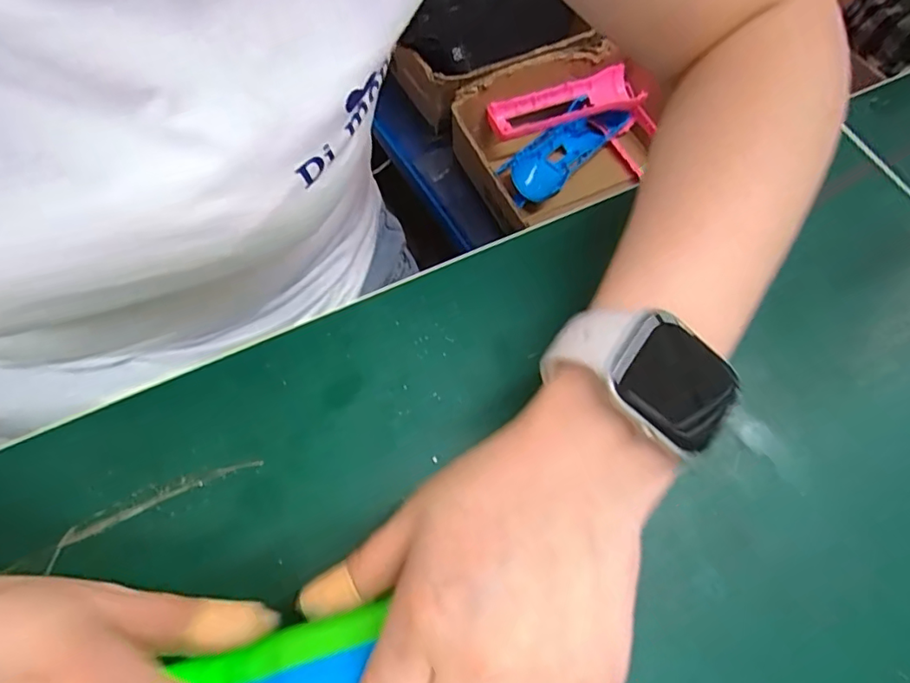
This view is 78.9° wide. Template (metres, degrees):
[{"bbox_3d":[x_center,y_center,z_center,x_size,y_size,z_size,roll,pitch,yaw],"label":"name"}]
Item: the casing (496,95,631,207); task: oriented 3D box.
[{"bbox_3d":[0.114,-0.197,0.573,0.058,0.033,0.165,43,71,14],"label":"casing"}]

